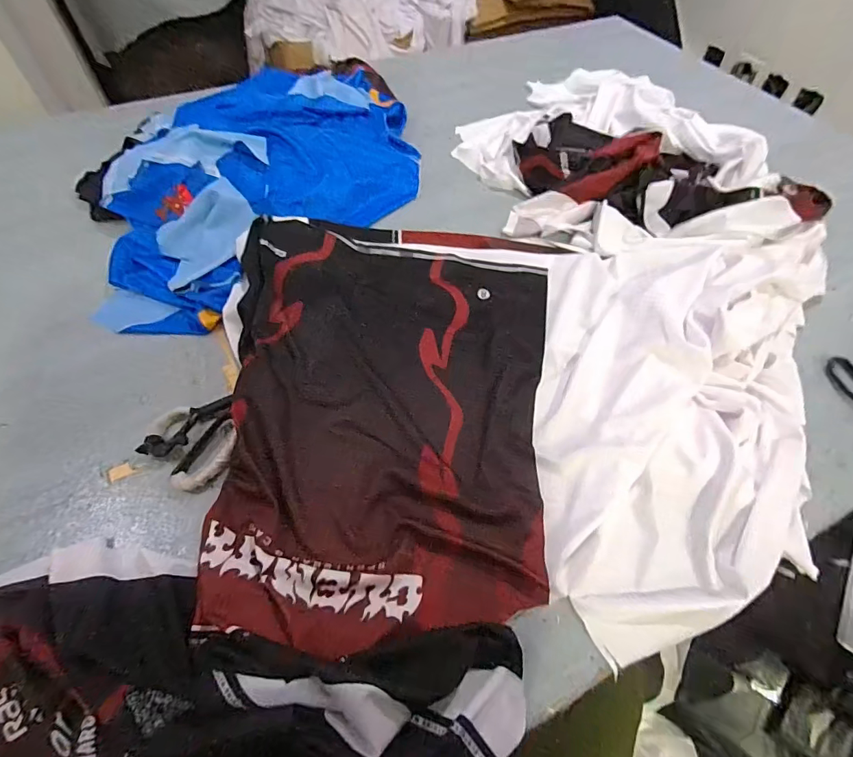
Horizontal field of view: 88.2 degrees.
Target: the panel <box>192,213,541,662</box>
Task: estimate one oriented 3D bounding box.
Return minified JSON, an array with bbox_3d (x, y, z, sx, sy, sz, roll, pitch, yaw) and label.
[{"bbox_3d":[-0.061,0.016,0.513,0.388,0.031,0.504,8,57,4],"label":"panel"}]

